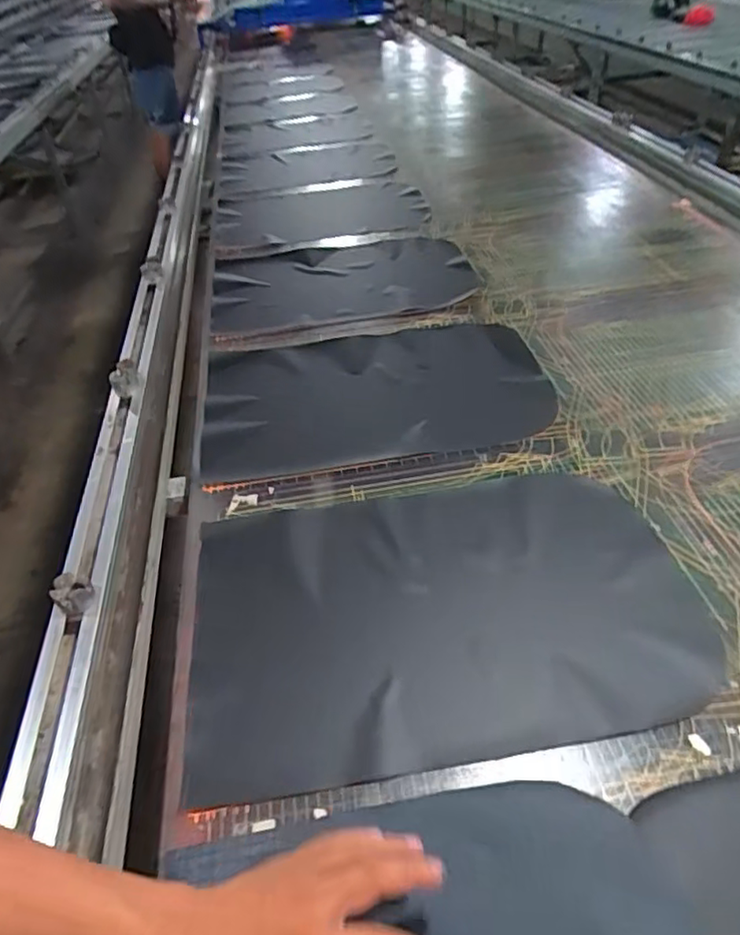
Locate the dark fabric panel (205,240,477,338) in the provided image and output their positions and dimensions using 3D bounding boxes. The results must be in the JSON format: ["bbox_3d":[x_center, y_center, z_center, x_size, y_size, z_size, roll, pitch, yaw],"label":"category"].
[{"bbox_3d":[-0.053,-0.372,1.239,0.514,0.024,0.323,-12,43,-9],"label":"dark fabric panel"}]

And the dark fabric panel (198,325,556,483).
[{"bbox_3d":[0.006,-0.120,0.943,0.506,0.010,0.322,-8,41,-4],"label":"dark fabric panel"}]

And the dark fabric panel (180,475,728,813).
[{"bbox_3d":[0.076,0.134,0.642,0.506,0.018,0.319,-8,41,-4],"label":"dark fabric panel"}]

